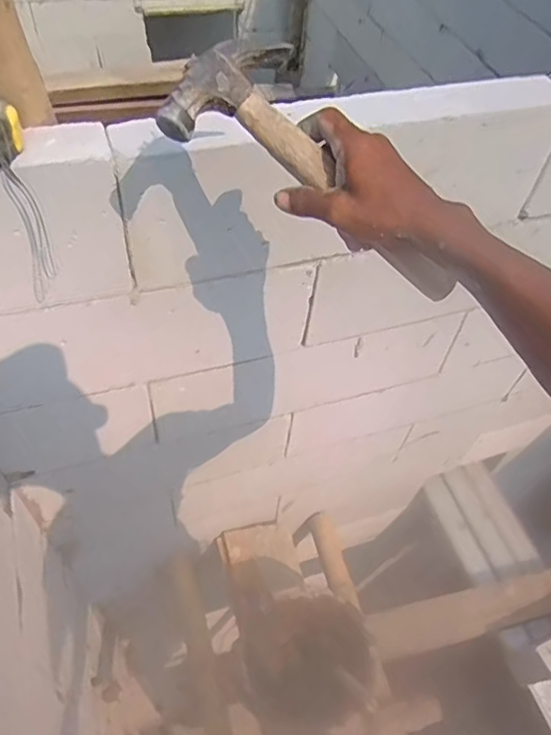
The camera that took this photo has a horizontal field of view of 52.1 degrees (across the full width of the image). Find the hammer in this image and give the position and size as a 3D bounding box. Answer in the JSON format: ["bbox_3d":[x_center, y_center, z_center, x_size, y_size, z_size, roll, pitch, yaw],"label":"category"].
[{"bbox_3d":[0.050,-0.162,0.483,0.285,0.056,0.130,42,56,-8],"label":"hammer"}]

